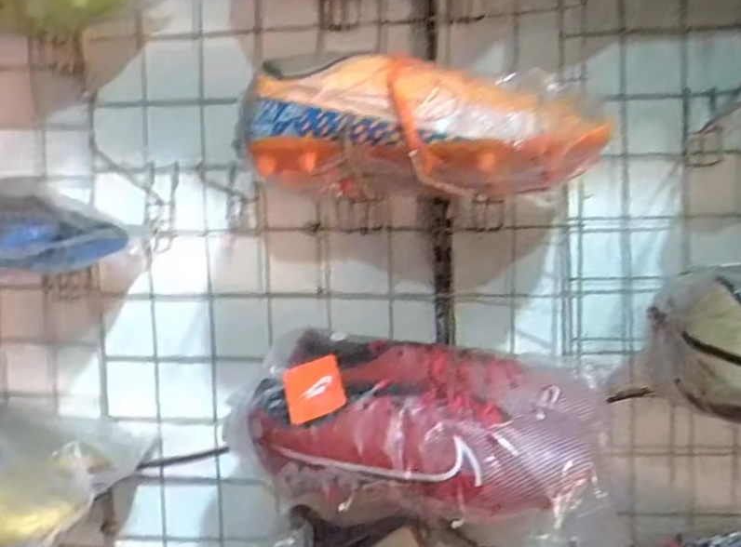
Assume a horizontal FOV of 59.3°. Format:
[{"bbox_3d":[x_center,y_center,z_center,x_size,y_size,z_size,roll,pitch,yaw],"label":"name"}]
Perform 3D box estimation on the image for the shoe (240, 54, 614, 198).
[{"bbox_3d":[0.033,-0.096,0.439,0.235,0.079,0.113,2,6,28],"label":"shoe"}]

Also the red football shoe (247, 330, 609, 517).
[{"bbox_3d":[0.041,0.105,0.473,0.245,0.094,0.129,0,5,15],"label":"red football shoe"}]

